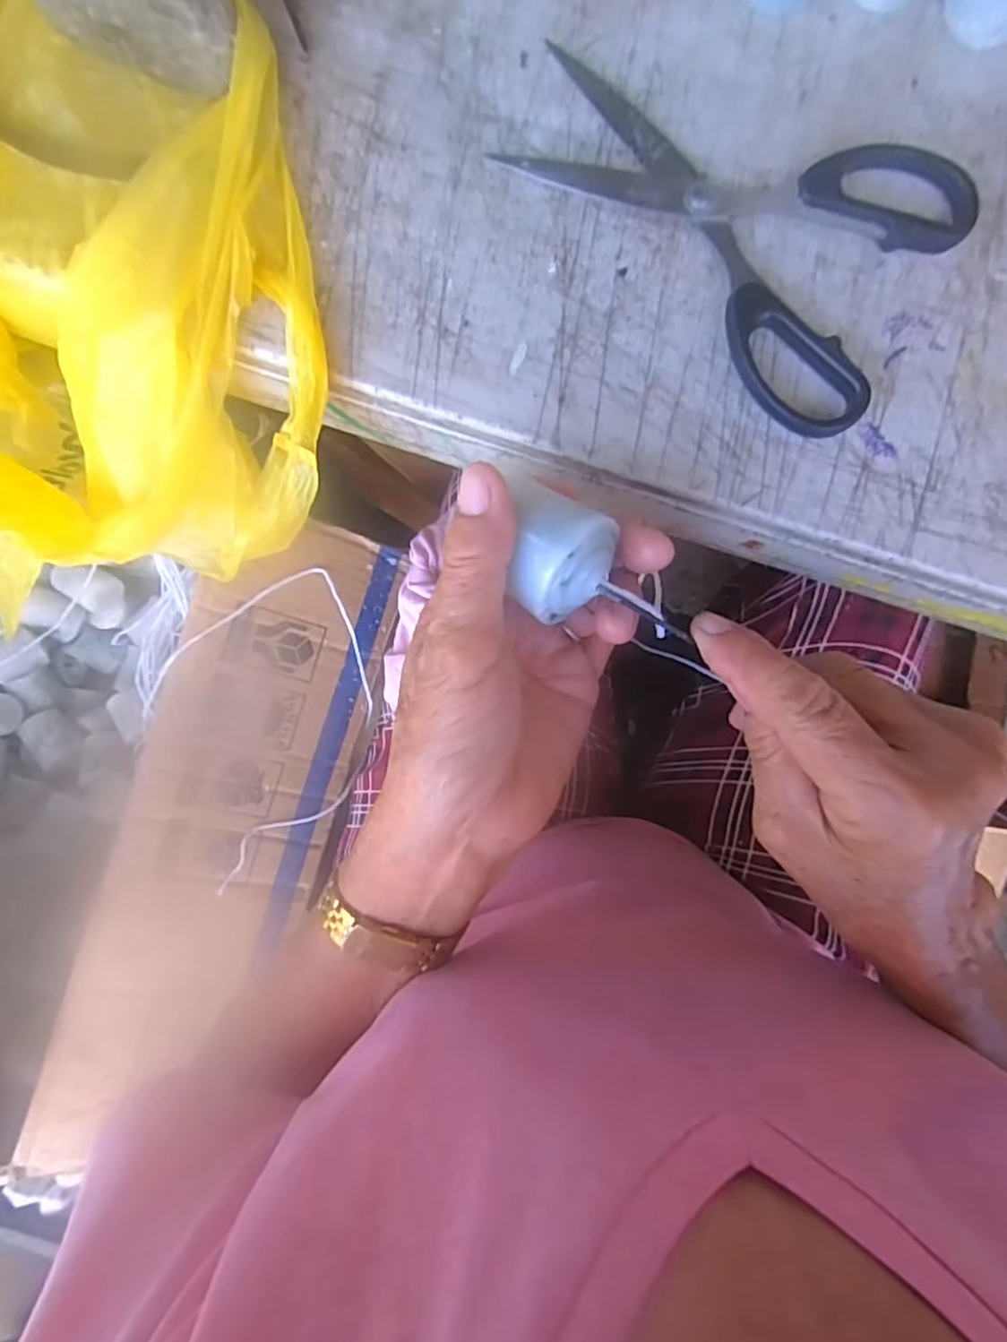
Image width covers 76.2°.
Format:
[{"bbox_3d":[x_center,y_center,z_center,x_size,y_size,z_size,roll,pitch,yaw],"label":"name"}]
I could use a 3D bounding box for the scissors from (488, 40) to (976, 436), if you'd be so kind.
[{"bbox_3d":[0.088,-0.173,0.232,0.160,0.013,0.104,39,89,-1],"label":"scissors"}]

